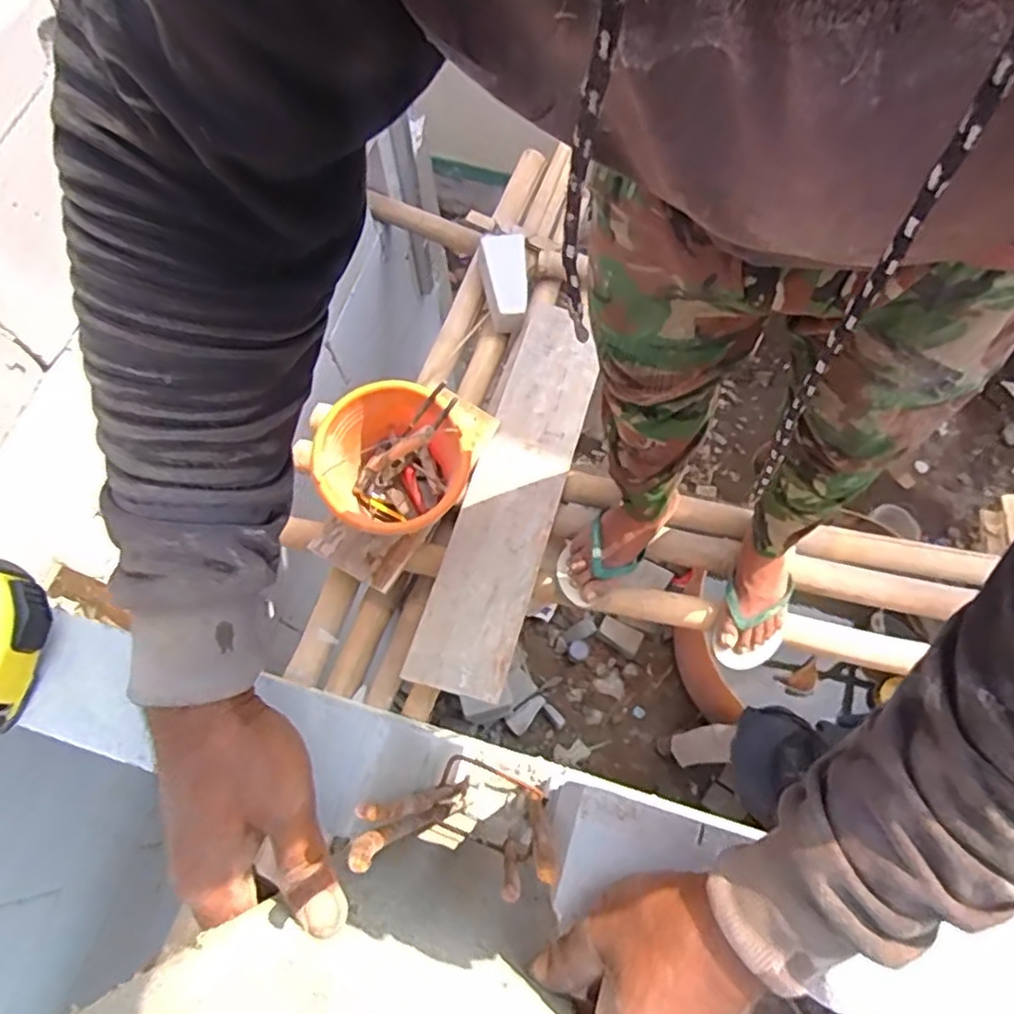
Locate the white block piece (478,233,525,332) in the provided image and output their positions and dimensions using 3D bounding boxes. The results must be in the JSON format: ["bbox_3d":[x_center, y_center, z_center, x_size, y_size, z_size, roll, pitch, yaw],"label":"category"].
[{"bbox_3d":[-0.002,-0.504,1.484,0.105,0.064,0.226,-3,73,-16],"label":"white block piece"}]

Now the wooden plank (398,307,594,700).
[{"bbox_3d":[0.021,-0.057,1.265,0.170,0.031,0.810,17,67,4],"label":"wooden plank"}]

